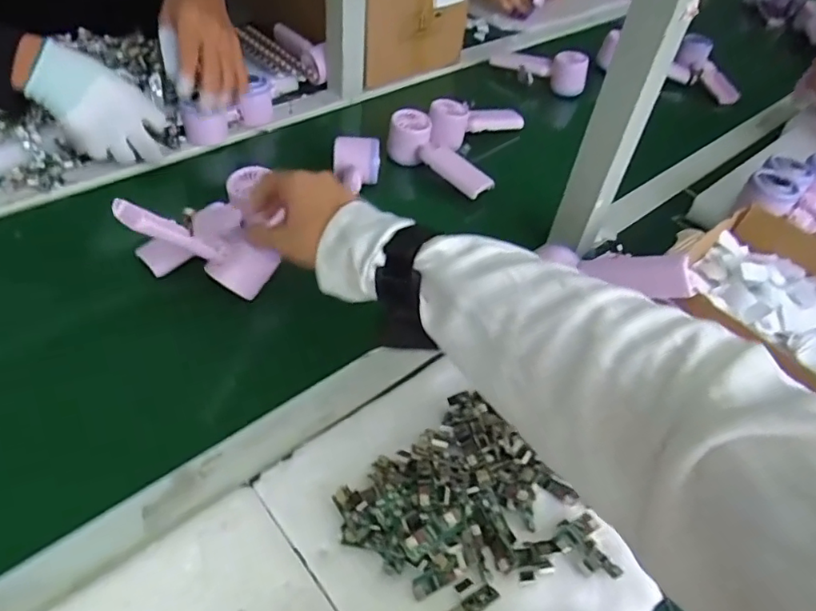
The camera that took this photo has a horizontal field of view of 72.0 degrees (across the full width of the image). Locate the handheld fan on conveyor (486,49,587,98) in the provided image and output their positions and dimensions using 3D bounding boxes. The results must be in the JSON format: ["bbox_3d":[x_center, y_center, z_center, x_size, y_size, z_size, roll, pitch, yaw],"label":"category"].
[{"bbox_3d":[0.224,-0.399,0.941,0.163,0.070,0.049,30,51,20],"label":"handheld fan on conveyor"}]

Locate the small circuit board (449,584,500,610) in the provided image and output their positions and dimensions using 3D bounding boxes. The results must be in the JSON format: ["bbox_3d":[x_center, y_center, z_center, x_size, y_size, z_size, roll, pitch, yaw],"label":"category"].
[{"bbox_3d":[0.044,0.202,0.380,0.039,0.006,0.012,-22,54,-25],"label":"small circuit board"}]

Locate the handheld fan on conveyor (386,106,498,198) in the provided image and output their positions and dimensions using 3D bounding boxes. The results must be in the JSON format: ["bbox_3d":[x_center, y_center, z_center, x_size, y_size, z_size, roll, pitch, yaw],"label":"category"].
[{"bbox_3d":[0.040,-0.195,0.728,0.048,0.053,0.159,-33,59,-31],"label":"handheld fan on conveyor"}]

